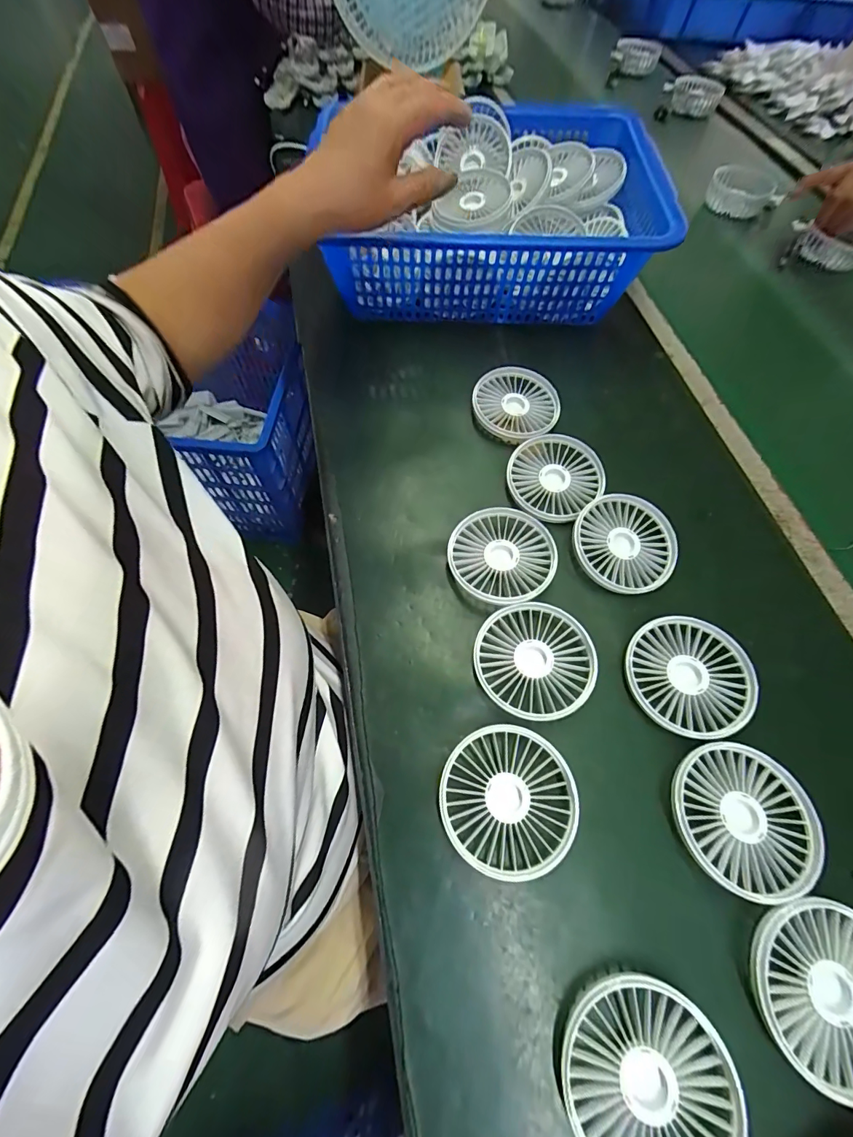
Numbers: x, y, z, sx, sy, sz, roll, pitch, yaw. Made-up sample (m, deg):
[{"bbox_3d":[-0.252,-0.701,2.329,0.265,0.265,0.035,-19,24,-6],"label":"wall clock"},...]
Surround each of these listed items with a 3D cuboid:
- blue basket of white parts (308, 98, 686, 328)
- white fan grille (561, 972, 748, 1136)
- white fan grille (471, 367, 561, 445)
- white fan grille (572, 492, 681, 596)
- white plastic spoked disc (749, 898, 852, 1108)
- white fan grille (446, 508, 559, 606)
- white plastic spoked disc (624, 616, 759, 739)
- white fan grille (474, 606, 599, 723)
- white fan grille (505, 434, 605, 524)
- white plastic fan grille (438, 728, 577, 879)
[{"bbox_3d":[0.067,-0.398,0.487,0.347,0.120,0.266,0,62,0],"label":"blue basket of white parts"},{"bbox_3d":[0.117,0.272,0.223,0.084,0.010,0.086,13,63,7],"label":"white fan grille"},{"bbox_3d":[0.092,-0.169,0.438,0.085,0.020,0.084,0,64,-1],"label":"white fan grille"},{"bbox_3d":[0.173,-0.022,0.371,0.085,0.022,0.086,0,62,0],"label":"white fan grille"},{"bbox_3d":[0.235,0.242,0.242,0.087,0.016,0.085,0,62,0],"label":"white plastic spoked disc"},{"bbox_3d":[0.065,-0.008,0.362,0.089,0.022,0.084,0,62,0],"label":"white fan grille"},{"bbox_3d":[0.195,0.079,0.318,0.084,0.017,0.085,0,62,0],"label":"white plastic spoked disc"},{"bbox_3d":[0.083,0.069,0.325,0.091,0.014,0.082,-16,63,-8],"label":"white fan grille"},{"bbox_3d":[0.120,-0.083,0.402,0.086,0.027,0.085,12,63,6],"label":"white fan grille"},{"bbox_3d":[0.054,0.153,0.286,0.087,0.011,0.085,0,62,0],"label":"white plastic fan grille"}]

